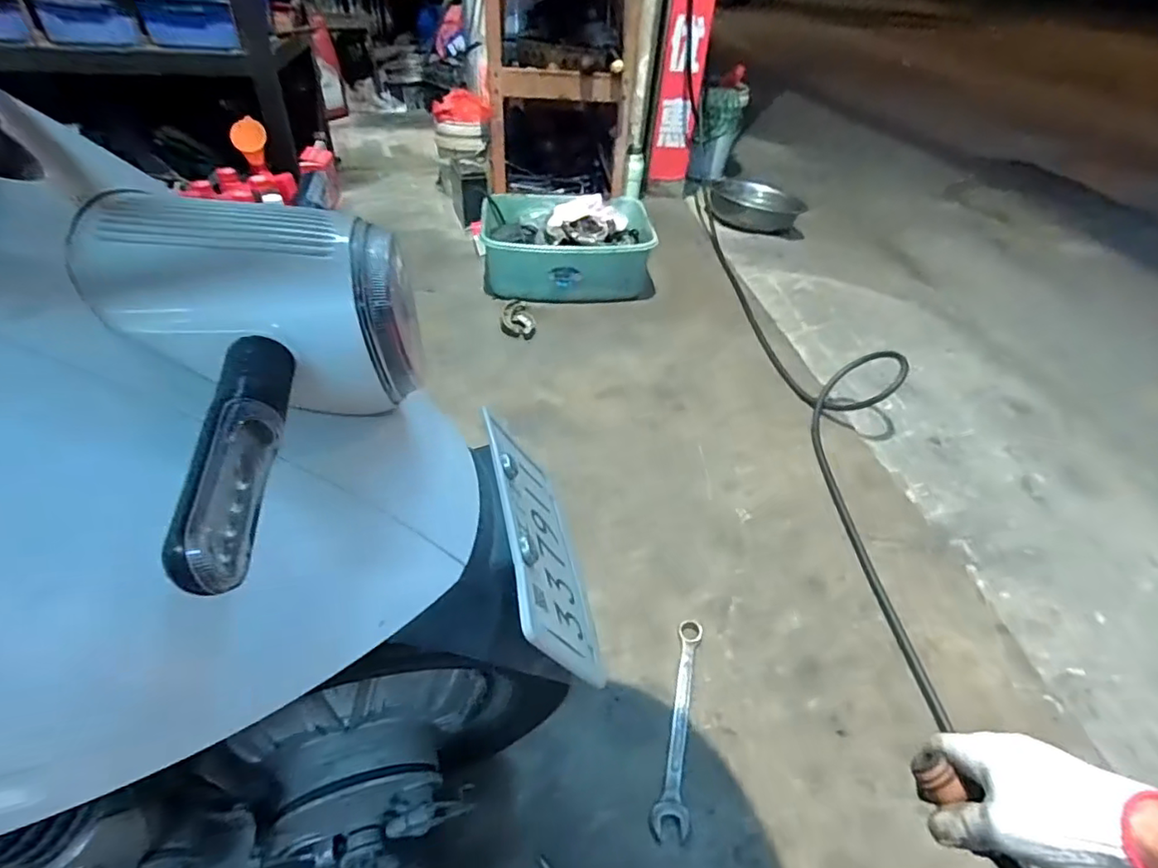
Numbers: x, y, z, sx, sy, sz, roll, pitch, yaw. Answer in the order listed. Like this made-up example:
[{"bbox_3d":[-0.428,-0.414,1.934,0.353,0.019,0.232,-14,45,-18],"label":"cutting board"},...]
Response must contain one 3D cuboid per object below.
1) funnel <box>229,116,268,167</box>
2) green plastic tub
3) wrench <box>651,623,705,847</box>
[{"bbox_3d":[-0.843,-0.745,1.505,0.083,0.118,0.088,-15,44,-20],"label":"funnel"},{"bbox_3d":[-0.032,-0.513,1.607,0.458,0.146,0.412,-1,41,-6],"label":"green plastic tub"},{"bbox_3d":[0.122,0.341,0.708,0.040,0.007,0.257,11,41,7],"label":"wrench"}]

